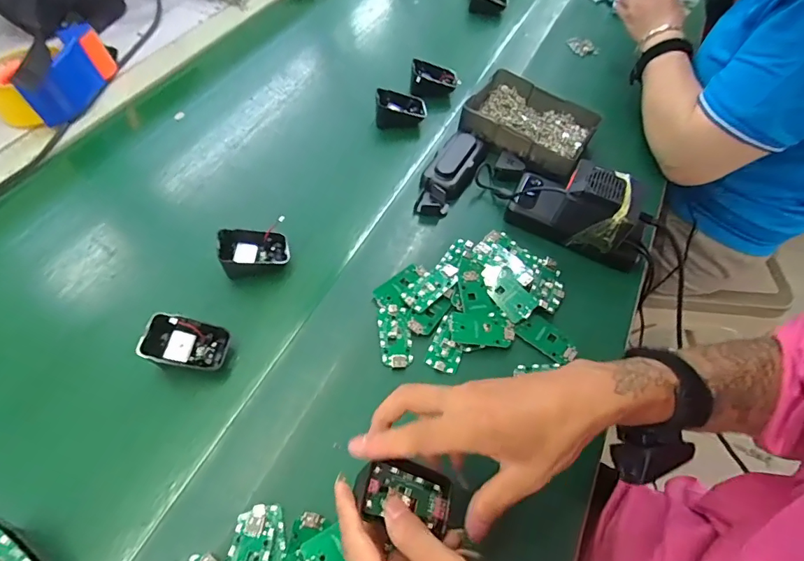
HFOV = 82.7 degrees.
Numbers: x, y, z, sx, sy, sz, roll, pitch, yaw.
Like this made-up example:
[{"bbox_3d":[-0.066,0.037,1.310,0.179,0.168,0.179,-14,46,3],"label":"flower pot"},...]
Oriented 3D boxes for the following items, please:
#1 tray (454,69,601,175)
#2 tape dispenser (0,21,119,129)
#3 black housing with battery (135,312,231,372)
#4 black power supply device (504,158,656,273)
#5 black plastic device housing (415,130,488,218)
[{"bbox_3d":[0.172,-0.215,0.610,0.160,0.038,0.128,28,58,15],"label":"tray"},{"bbox_3d":[-0.464,-0.273,0.595,0.103,0.075,0.155,15,56,6],"label":"tape dispenser"},{"bbox_3d":[-0.193,0.057,0.408,0.062,0.035,0.047,9,54,3],"label":"black housing with battery"},{"bbox_3d":[0.200,-0.087,0.505,0.157,0.064,0.080,36,60,19],"label":"black power supply device"},{"bbox_3d":[0.063,-0.137,0.564,0.052,0.033,0.149,26,58,14],"label":"black plastic device housing"}]

